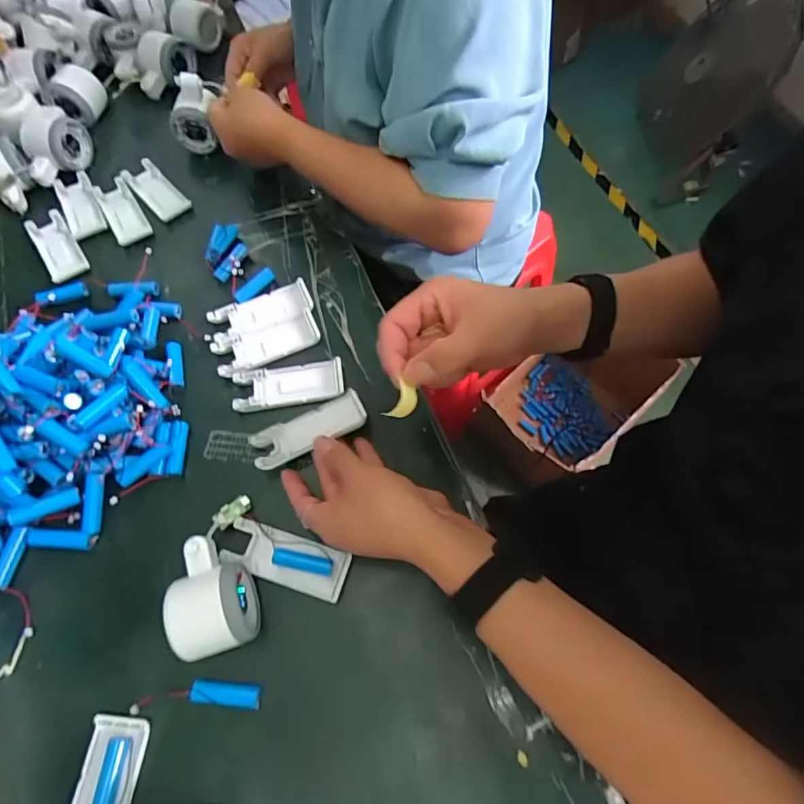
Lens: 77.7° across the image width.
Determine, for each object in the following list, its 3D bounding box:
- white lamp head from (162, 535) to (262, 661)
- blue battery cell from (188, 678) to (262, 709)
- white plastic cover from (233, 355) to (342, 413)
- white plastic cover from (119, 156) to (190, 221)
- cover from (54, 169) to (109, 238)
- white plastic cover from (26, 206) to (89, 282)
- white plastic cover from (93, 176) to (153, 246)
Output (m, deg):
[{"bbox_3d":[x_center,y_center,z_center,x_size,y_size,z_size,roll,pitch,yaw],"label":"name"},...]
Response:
[{"bbox_3d":[-0.143,0.147,0.382,0.061,0.051,0.082,-15,65,-6],"label":"white lamp head"},{"bbox_3d":[-0.130,0.216,0.370,0.050,0.014,0.016,5,65,3],"label":"blue battery cell"},{"bbox_3d":[-0.108,-0.017,0.477,0.103,0.009,0.042,-9,65,-3],"label":"white plastic cover"},{"bbox_3d":[-0.295,-0.255,0.603,0.041,0.016,0.101,-40,70,-16],"label":"white plastic cover"},{"bbox_3d":[-0.382,-0.229,0.594,0.043,0.017,0.103,-28,67,-12],"label":"cover"},{"bbox_3d":[-0.392,-0.176,0.566,0.041,0.009,0.105,-33,68,-14],"label":"white plastic cover"},{"bbox_3d":[-0.328,-0.223,0.588,0.041,0.012,0.107,-30,67,-12],"label":"white plastic cover"}]

